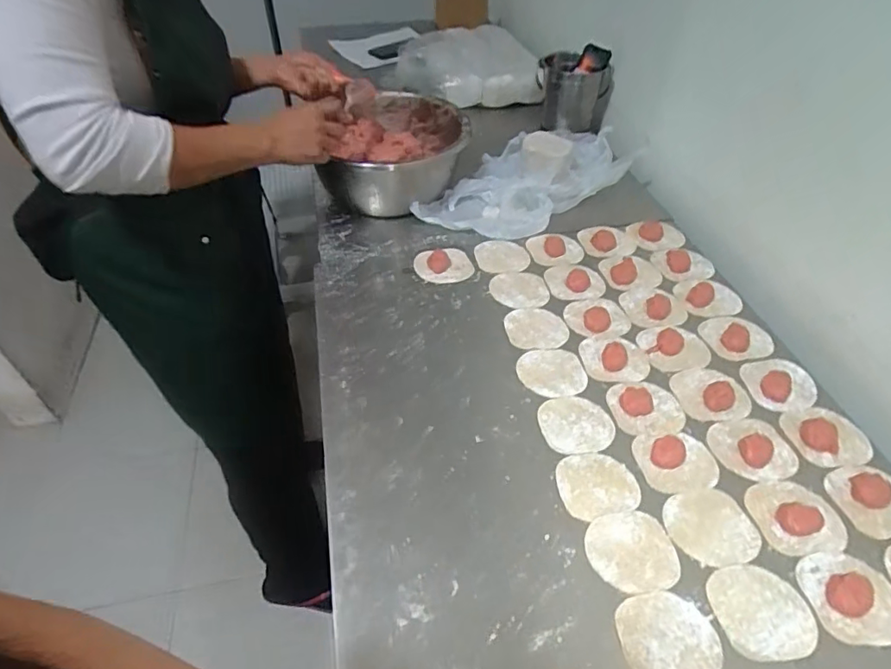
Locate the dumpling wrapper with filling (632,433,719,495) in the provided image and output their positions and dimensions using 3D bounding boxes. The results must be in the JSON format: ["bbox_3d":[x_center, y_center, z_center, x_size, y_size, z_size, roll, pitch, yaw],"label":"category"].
[{"bbox_3d":[0.252,0.136,0.583,0.083,0.009,0.070,-3,46,-3],"label":"dumpling wrapper with filling"}]

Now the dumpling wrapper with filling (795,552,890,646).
[{"bbox_3d":[0.374,0.236,0.488,0.084,0.014,0.076,2,46,2],"label":"dumpling wrapper with filling"}]

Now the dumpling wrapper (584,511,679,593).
[{"bbox_3d":[0.180,0.210,0.520,0.083,0.004,0.075,-5,47,-5],"label":"dumpling wrapper"}]

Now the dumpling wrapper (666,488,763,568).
[{"bbox_3d":[0.267,0.194,0.541,0.085,0.004,0.075,-7,47,-7],"label":"dumpling wrapper"}]

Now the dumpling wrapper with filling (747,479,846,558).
[{"bbox_3d":[0.357,0.181,0.542,0.086,0.012,0.077,-8,47,-8],"label":"dumpling wrapper with filling"}]

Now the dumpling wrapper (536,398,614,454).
[{"bbox_3d":[0.152,0.105,0.627,0.083,0.004,0.078,0,46,0],"label":"dumpling wrapper"}]

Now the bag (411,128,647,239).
[{"bbox_3d":[0.146,-0.275,0.947,0.393,0.080,0.197,-30,53,-25],"label":"bag"}]

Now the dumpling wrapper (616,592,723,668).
[{"bbox_3d":[0.195,0.265,0.465,0.082,0.004,0.075,-6,47,-6],"label":"dumpling wrapper"}]

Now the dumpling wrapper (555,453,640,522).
[{"bbox_3d":[0.161,0.158,0.569,0.082,0.004,0.073,-7,47,-7],"label":"dumpling wrapper"}]

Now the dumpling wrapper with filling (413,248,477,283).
[{"bbox_3d":[-0.002,-0.108,0.824,0.088,0.022,0.064,-6,47,-5],"label":"dumpling wrapper with filling"}]

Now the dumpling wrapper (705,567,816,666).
[{"bbox_3d":[0.286,0.249,0.485,0.085,0.004,0.078,-9,47,-8],"label":"dumpling wrapper"}]

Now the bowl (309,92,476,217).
[{"bbox_3d":[-0.079,-0.298,0.938,0.224,0.141,0.247,3,46,3],"label":"bowl"}]

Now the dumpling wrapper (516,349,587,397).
[{"bbox_3d":[0.136,0.048,0.687,0.086,0.004,0.074,1,49,-6],"label":"dumpling wrapper"}]

